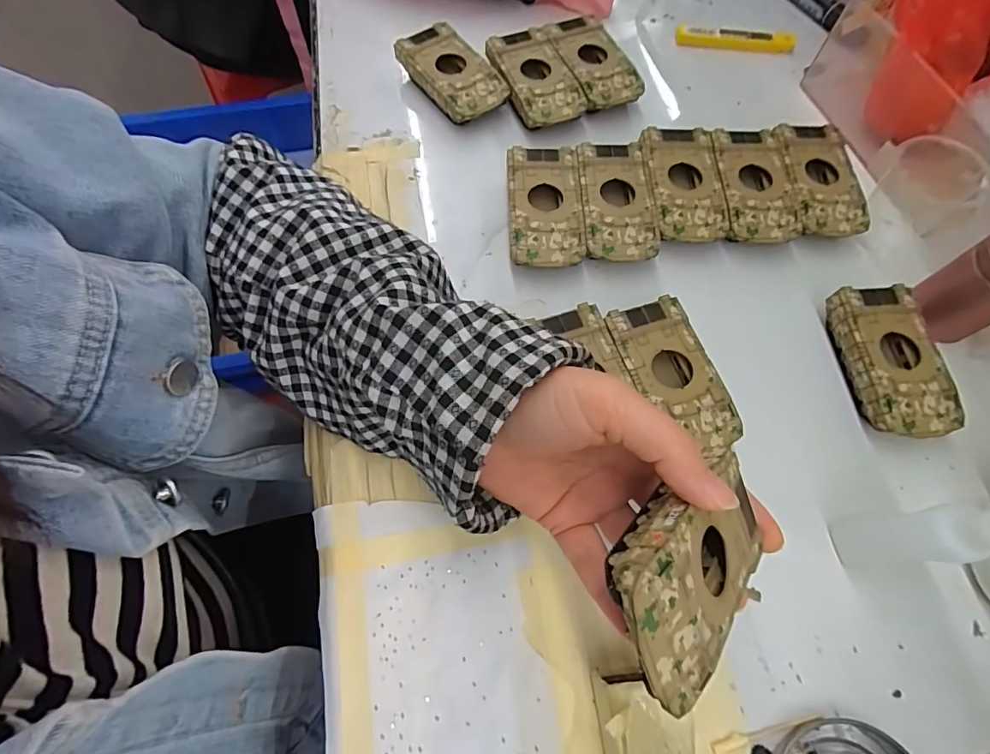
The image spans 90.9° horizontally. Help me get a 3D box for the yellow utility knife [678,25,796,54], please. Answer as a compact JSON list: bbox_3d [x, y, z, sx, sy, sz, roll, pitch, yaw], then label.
[{"bbox_3d":[0.215,-0.302,0.436,0.103,0.013,0.012,5,67,1],"label":"yellow utility knife"}]

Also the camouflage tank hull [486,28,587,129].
[{"bbox_3d":[0.033,-0.235,0.393,0.051,0.028,0.090,-19,69,-9],"label":"camouflage tank hull"}]

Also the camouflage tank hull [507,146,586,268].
[{"bbox_3d":[0.034,-0.115,0.342,0.049,0.027,0.092,0,67,-2],"label":"camouflage tank hull"}]

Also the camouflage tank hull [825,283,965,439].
[{"bbox_3d":[0.245,-0.008,0.305,0.051,0.026,0.095,-5,67,-4],"label":"camouflage tank hull"}]

